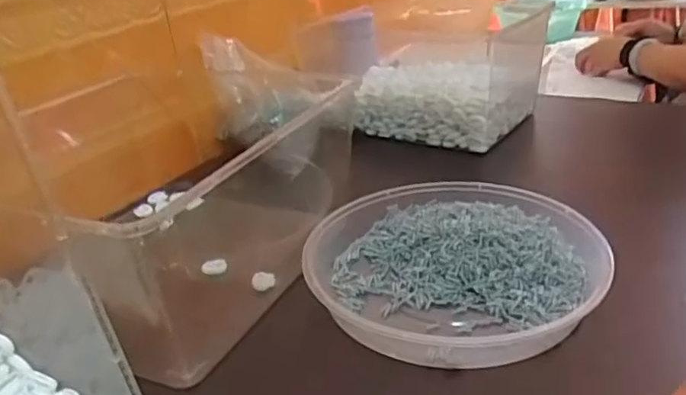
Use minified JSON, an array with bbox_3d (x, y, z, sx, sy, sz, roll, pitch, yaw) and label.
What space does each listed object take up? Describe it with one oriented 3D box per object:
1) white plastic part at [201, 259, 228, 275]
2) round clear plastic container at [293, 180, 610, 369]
[{"bbox_3d":[-0.118,0.063,0.540,0.023,0.006,0.018,-13,28,-14],"label":"white plastic part"},{"bbox_3d":[0.086,0.046,0.481,0.225,0.033,0.218,-5,27,2],"label":"round clear plastic container"}]

